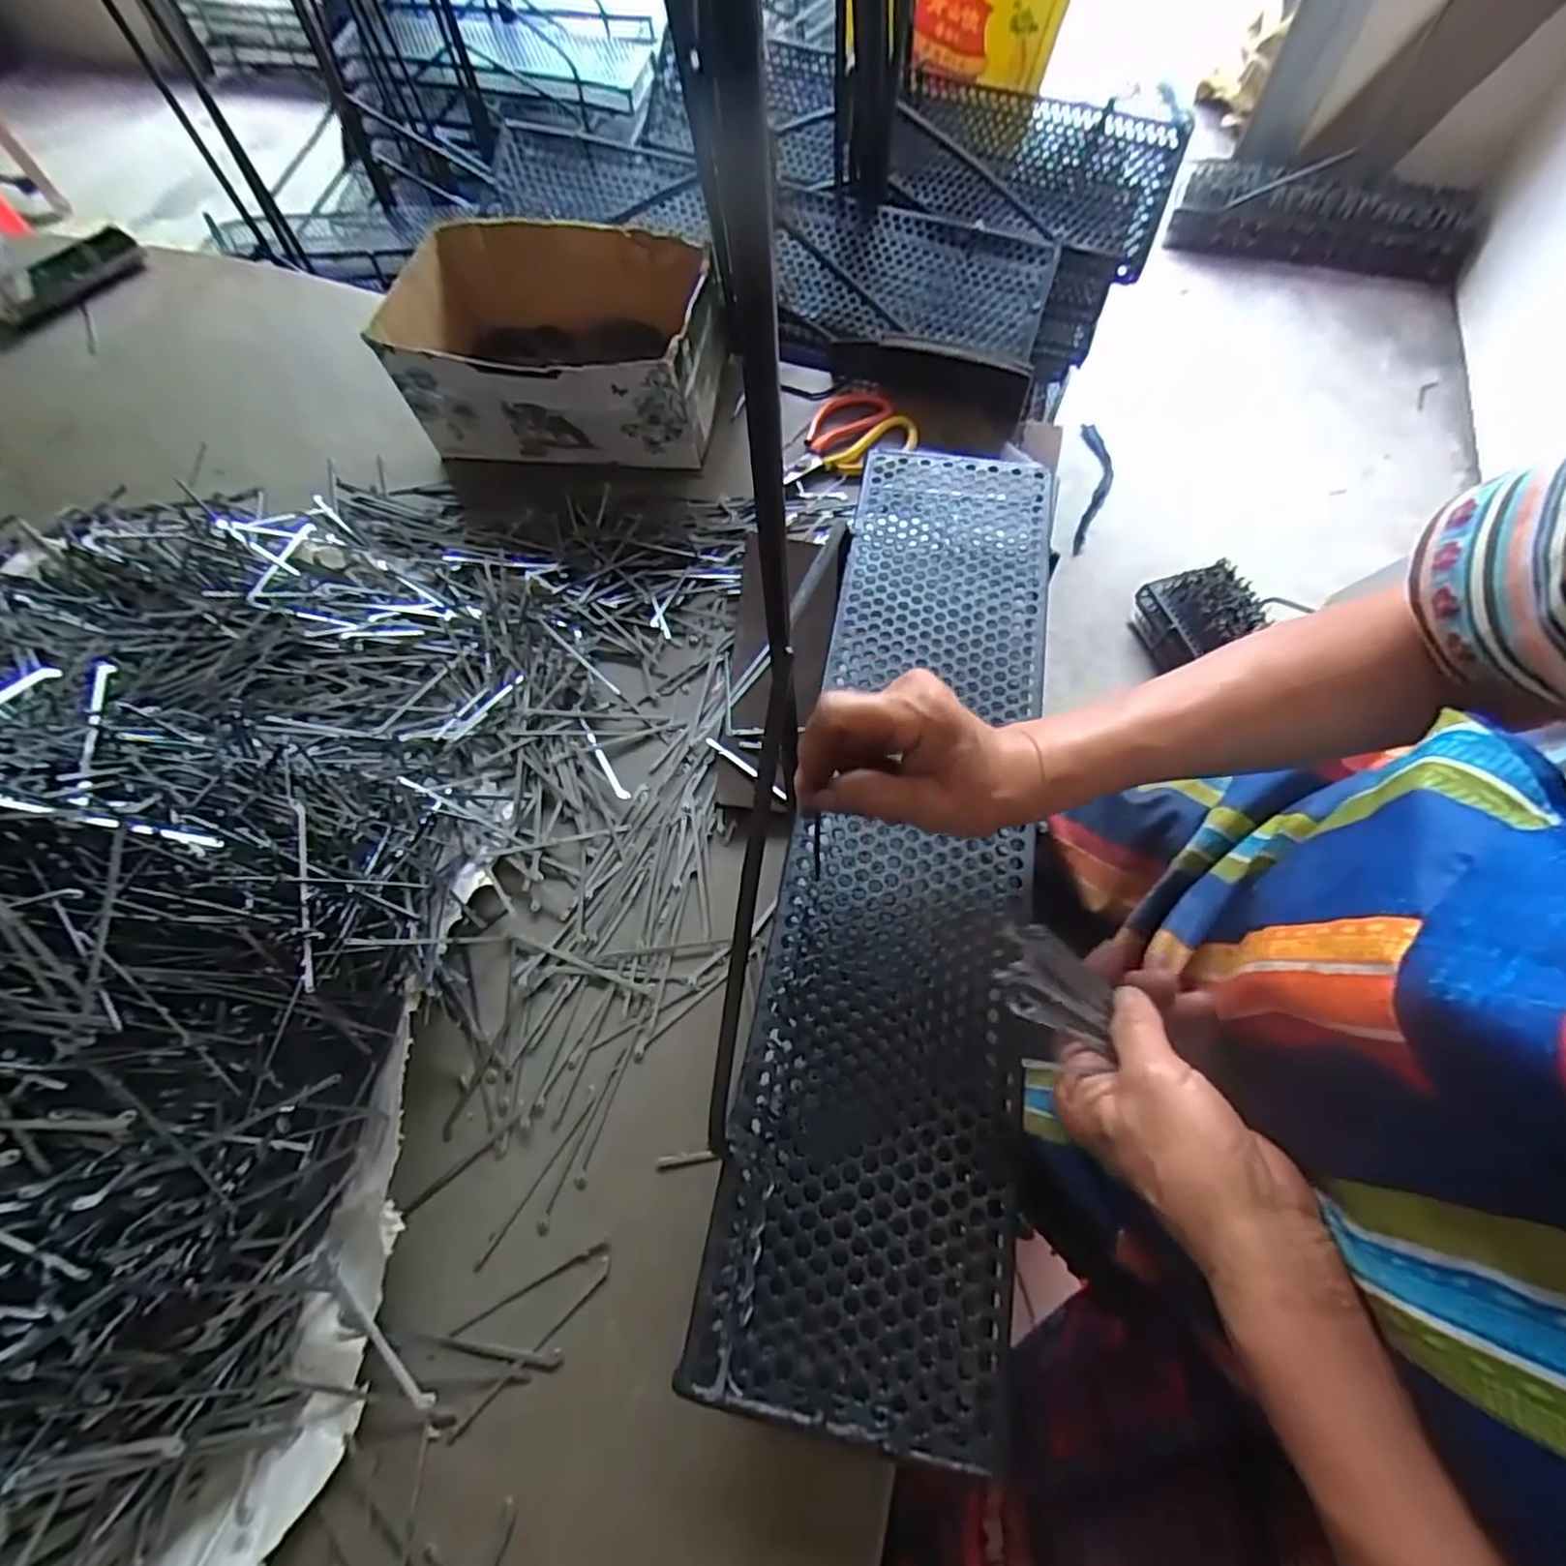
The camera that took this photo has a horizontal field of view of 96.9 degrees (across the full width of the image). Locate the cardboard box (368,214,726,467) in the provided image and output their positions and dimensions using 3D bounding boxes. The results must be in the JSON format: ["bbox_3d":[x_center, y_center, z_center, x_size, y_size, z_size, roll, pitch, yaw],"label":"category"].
[{"bbox_3d":[-0.217,-0.416,0.660,0.309,0.108,0.201,7,65,4],"label":"cardboard box"}]

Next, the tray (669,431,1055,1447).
[{"bbox_3d":[0.080,0.017,0.430,0.142,0.016,0.595,10,66,5],"label":"tray"}]

